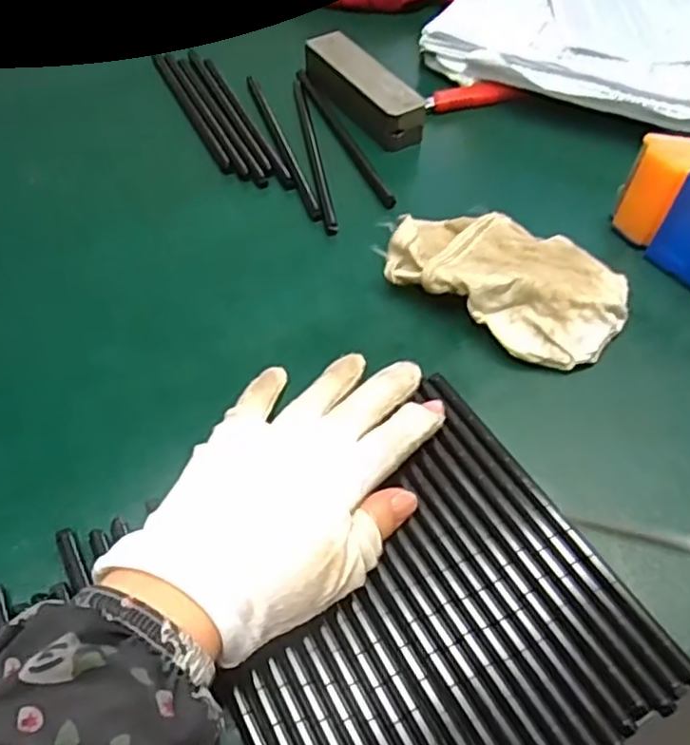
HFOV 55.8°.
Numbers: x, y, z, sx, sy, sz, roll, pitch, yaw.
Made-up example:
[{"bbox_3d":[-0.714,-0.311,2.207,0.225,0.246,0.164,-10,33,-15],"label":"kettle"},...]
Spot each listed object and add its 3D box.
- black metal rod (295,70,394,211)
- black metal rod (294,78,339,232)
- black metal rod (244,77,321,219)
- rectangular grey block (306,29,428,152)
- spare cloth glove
[{"bbox_3d":[-0.003,-0.177,0.474,0.009,0.010,0.173,-18,57,-14],"label":"black metal rod"},{"bbox_3d":[-0.023,-0.161,0.460,0.009,0.008,0.175,-8,55,-7],"label":"black metal rod"},{"bbox_3d":[-0.047,-0.171,0.468,0.009,0.006,0.181,-14,56,-11],"label":"black metal rod"},{"bbox_3d":[0.013,-0.212,0.487,0.035,0.032,0.120,-26,59,-19],"label":"rectangular grey block"},{"bbox_3d":[0.096,-0.057,0.374,0.131,0.033,0.091,32,60,20],"label":"spare cloth glove"}]

